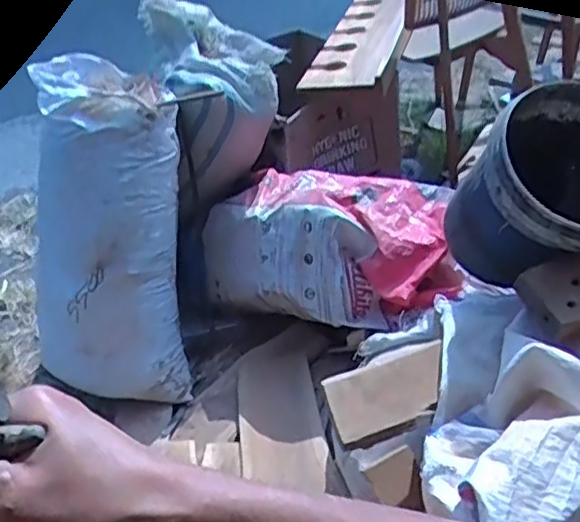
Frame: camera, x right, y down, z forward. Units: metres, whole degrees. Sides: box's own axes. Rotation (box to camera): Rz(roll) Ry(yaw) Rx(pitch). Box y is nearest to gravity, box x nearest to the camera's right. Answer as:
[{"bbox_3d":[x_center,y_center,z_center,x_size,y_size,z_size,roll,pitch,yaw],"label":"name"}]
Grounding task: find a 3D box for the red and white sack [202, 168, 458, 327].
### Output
[{"bbox_3d":[0.103,-0.048,1.767,0.707,0.253,0.351,13,40,24],"label":"red and white sack"}]

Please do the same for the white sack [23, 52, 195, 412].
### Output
[{"bbox_3d":[-0.470,-0.094,1.701,0.380,0.902,0.335,-3,4,5],"label":"white sack"}]

